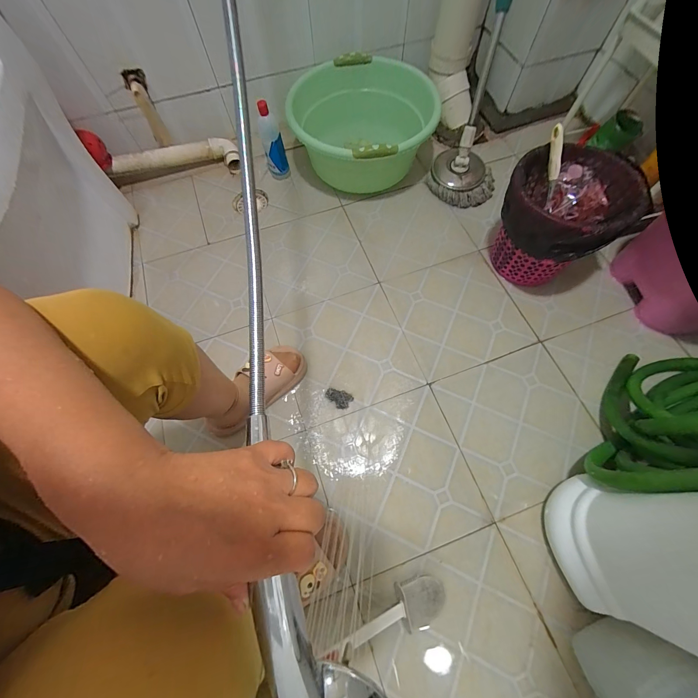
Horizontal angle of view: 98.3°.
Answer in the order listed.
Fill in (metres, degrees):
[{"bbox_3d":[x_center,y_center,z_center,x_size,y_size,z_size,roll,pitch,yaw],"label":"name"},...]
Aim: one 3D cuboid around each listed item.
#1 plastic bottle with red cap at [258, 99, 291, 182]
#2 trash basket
[{"bbox_3d":[-0.221,-0.595,0.879,0.062,0.193,0.078,-13,68,-5],"label":"plastic bottle with red cap"},{"bbox_3d":[0.479,-0.302,0.719,0.253,0.236,0.246,-1,67,1],"label":"trash basket"}]

